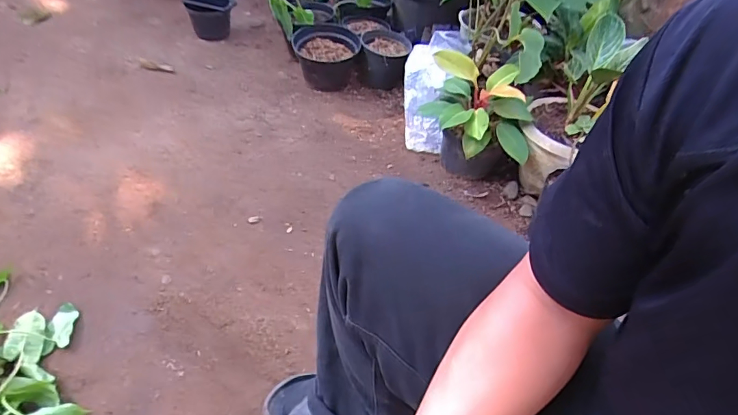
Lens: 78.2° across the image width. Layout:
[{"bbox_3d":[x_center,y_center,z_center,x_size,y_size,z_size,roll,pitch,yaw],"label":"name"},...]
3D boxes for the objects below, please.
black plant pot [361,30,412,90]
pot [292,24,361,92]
[{"bbox_3d":[0.044,-0.418,1.294,0.136,0.129,0.144,8,46,2],"label":"black plant pot"},{"bbox_3d":[-0.121,-0.427,1.295,0.176,0.144,0.189,3,46,-3],"label":"pot"}]

